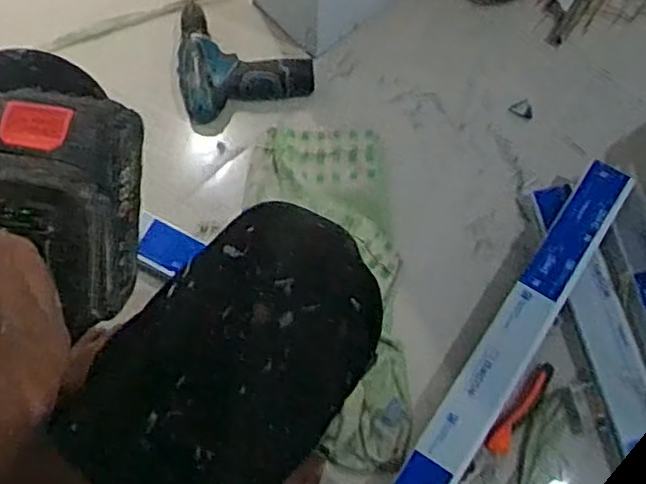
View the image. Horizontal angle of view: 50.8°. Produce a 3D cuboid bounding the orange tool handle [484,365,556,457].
[{"bbox_3d":[0.241,0.200,0.817,0.029,0.020,0.132,40,74,12],"label":"orange tool handle"}]

